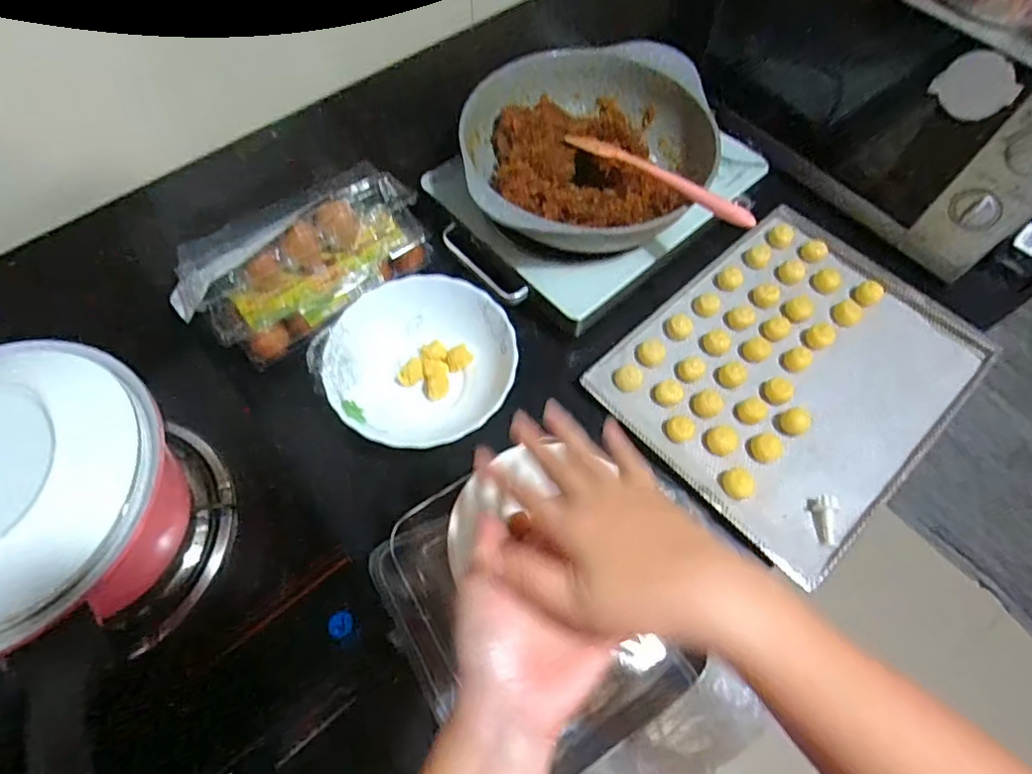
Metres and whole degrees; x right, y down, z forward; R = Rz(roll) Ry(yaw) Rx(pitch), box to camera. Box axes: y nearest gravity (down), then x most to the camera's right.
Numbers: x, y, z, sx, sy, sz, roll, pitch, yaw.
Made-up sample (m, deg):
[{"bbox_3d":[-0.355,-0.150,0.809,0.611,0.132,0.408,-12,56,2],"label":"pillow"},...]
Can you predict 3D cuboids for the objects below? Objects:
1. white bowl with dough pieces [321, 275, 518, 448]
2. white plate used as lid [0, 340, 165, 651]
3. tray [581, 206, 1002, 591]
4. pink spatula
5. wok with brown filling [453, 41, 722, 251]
[{"bbox_3d":[-0.100,-0.027,0.609,0.193,0.051,0.188,1,63,-2],"label":"white bowl with dough pieces"},{"bbox_3d":[-0.330,0.059,0.345,0.195,0.038,0.190,0,63,-1],"label":"white plate used as lid"},{"bbox_3d":[0.319,-0.028,0.655,0.399,0.031,0.309,-39,71,-20],"label":"tray"},{"bbox_3d":[0.148,-0.230,0.616,0.021,0.015,0.253,-36,56,-19],"label":"pink spatula"},{"bbox_3d":[0.079,-0.270,0.673,0.287,0.094,0.271,-10,63,-6],"label":"wok with brown filling"}]

